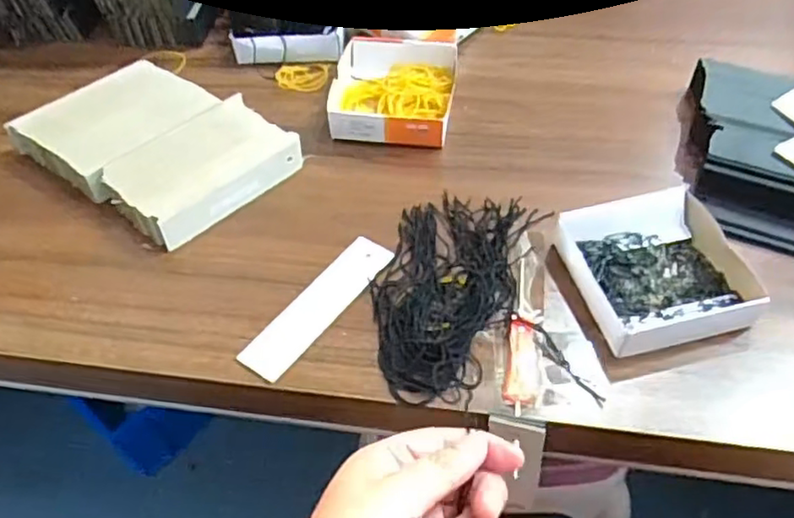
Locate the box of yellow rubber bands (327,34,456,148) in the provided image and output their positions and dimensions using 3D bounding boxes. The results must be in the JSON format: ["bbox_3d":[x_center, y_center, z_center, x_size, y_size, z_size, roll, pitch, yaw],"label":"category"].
[{"bbox_3d":[-0.003,-0.144,0.566,0.102,0.033,0.121,7,50,9],"label":"box of yellow rubber bands"}]

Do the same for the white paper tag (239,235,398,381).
[{"bbox_3d":[-0.051,0.030,0.436,0.033,0.004,0.126,29,57,23],"label":"white paper tag"}]

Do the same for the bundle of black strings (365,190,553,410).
[{"bbox_3d":[0.031,0.012,0.440,0.090,0.016,0.174,15,52,16],"label":"bundle of black strings"}]

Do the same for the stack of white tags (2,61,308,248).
[{"bbox_3d":[-0.195,-0.094,0.528,0.200,0.039,0.139,31,58,26],"label":"stack of white tags"}]

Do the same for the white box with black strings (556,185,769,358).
[{"bbox_3d":[0.170,0.003,0.432,0.105,0.026,0.113,-15,50,-9],"label":"white box with black strings"}]

